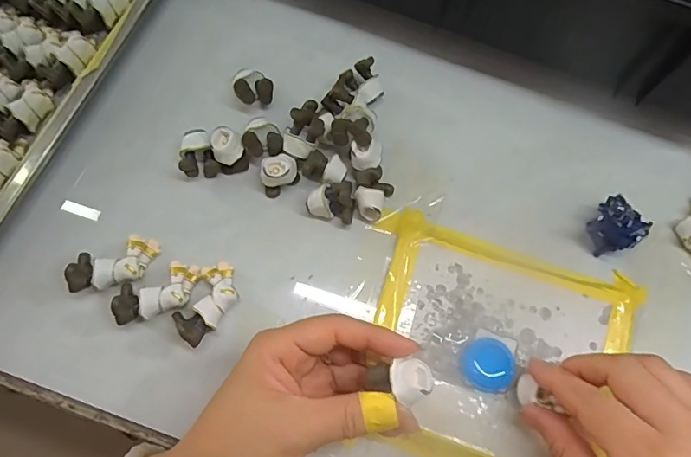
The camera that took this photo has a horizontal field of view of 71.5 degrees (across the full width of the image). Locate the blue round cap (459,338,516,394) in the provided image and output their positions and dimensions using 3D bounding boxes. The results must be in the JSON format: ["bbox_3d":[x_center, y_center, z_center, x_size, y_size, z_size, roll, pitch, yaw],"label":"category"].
[{"bbox_3d":[0.083,0.080,0.281,0.029,0.006,0.030,0,72,0],"label":"blue round cap"}]

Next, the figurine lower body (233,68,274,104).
[{"bbox_3d":[-0.062,-0.097,0.331,0.025,0.029,0.022,-4,72,-1],"label":"figurine lower body"}]

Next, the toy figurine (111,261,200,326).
[{"bbox_3d":[-0.111,0.037,0.285,0.053,0.018,0.028,-27,73,-27],"label":"toy figurine"}]

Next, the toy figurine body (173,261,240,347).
[{"bbox_3d":[-0.082,0.044,0.285,0.029,0.018,0.052,20,59,6],"label":"toy figurine body"}]

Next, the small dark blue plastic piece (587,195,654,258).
[{"bbox_3d":[0.166,0.000,0.299,0.033,0.028,0.031,0,72,0],"label":"small dark blue plastic piece"}]

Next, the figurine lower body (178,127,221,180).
[{"bbox_3d":[-0.096,-0.048,0.316,0.022,0.020,0.027,-12,73,-3],"label":"figurine lower body"}]

